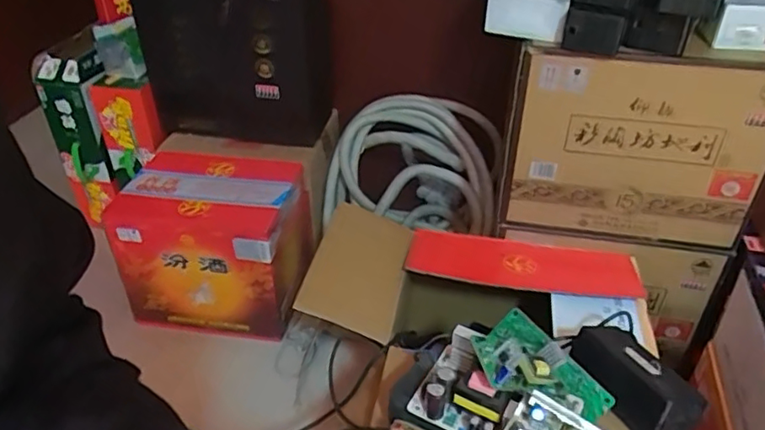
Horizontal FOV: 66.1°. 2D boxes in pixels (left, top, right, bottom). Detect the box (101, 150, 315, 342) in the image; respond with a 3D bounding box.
[{"bbox_3d":[-0.330,0.051,1.228,0.304,0.279,0.264,5,37,7],"label":"box"}]

